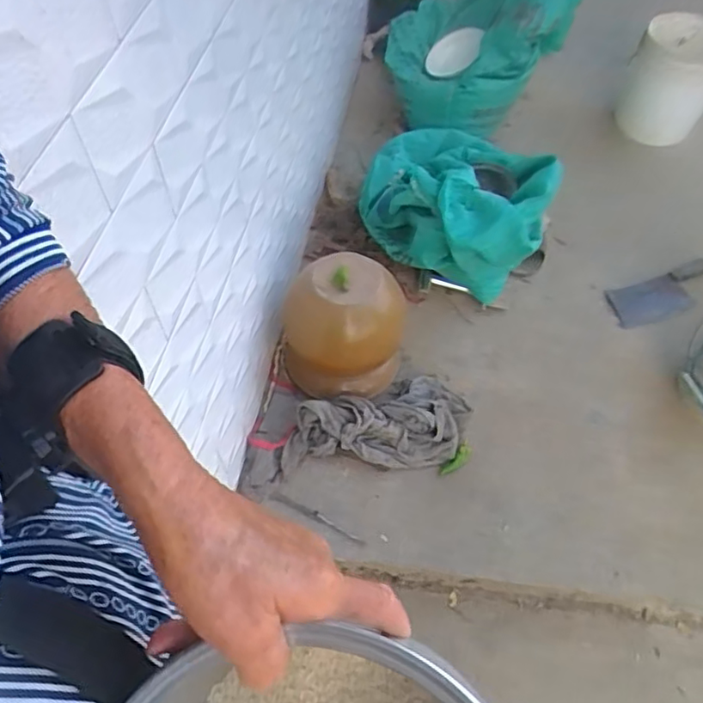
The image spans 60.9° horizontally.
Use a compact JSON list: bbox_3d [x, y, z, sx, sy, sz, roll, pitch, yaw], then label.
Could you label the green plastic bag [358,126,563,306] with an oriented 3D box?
[{"bbox_3d":[0.224,-0.329,1.311,0.301,0.256,0.459,-35,63,-20],"label":"green plastic bag"}]

